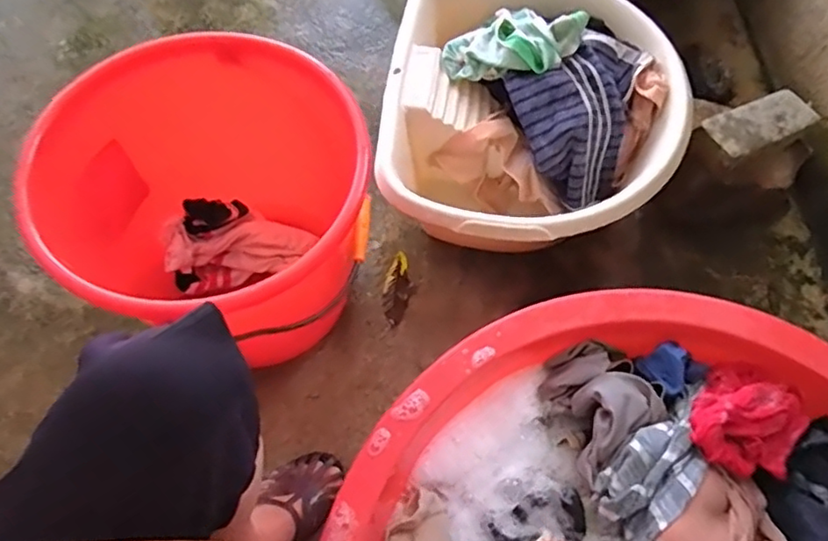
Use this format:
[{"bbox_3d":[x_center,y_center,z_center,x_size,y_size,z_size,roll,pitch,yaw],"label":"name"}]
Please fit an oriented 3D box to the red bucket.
[{"bbox_3d":[-0.210,-0.085,0.717,0.333,0.275,0.303,1,66,-1],"label":"red bucket"}]

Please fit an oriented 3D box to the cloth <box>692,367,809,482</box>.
[{"bbox_3d":[0.358,0.161,0.642,0.107,0.044,0.121,31,68,12],"label":"cloth"}]

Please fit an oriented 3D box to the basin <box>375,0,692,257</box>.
[{"bbox_3d":[0.158,-0.205,0.862,0.379,0.190,0.417,8,66,2],"label":"basin"}]

